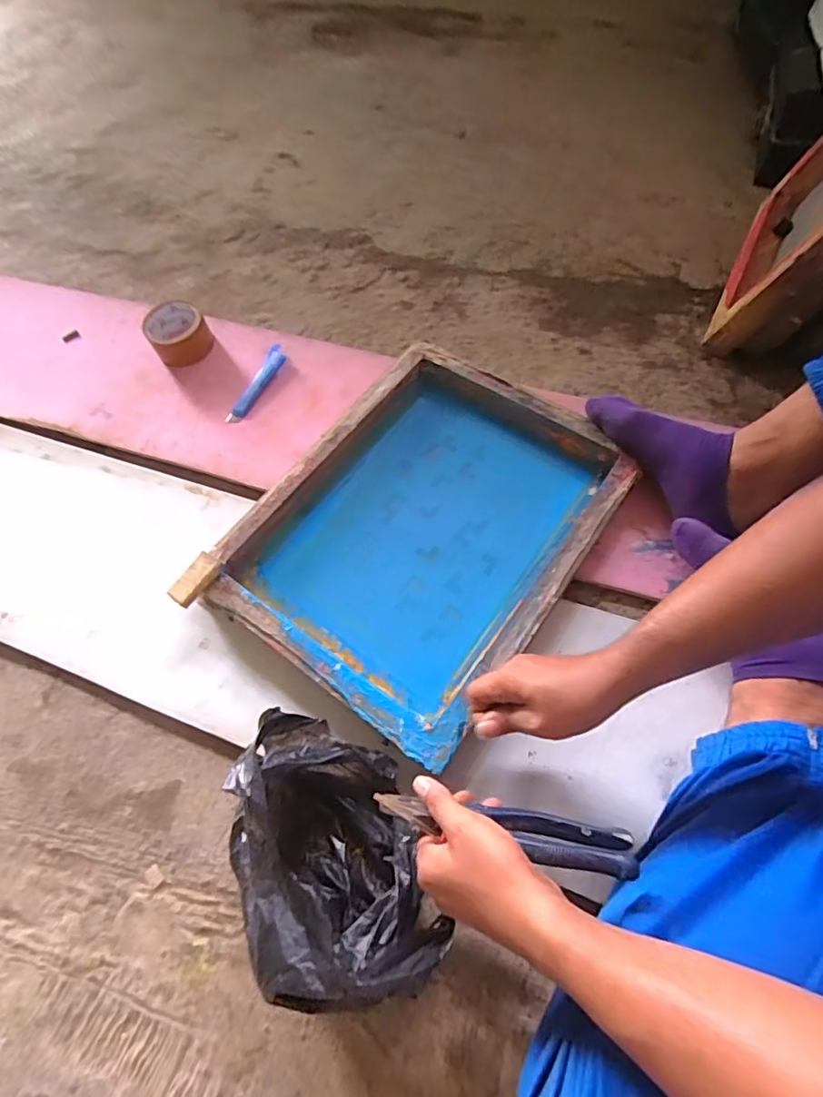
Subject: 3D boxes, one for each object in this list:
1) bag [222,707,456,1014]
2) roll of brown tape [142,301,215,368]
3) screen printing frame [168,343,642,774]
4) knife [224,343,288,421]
[{"bbox_3d":[-0.075,0.261,0.475,0.161,0.133,0.239,-32,66,-13],"label":"bag"},{"bbox_3d":[-0.356,-0.328,0.830,0.086,0.049,0.093,-1,63,2],"label":"roll of brown tape"},{"bbox_3d":[0.016,-0.029,0.657,0.349,0.049,0.445,32,69,17],"label":"screen printing frame"},{"bbox_3d":[-0.224,-0.240,0.795,0.031,0.017,0.142,22,66,13],"label":"knife"}]

